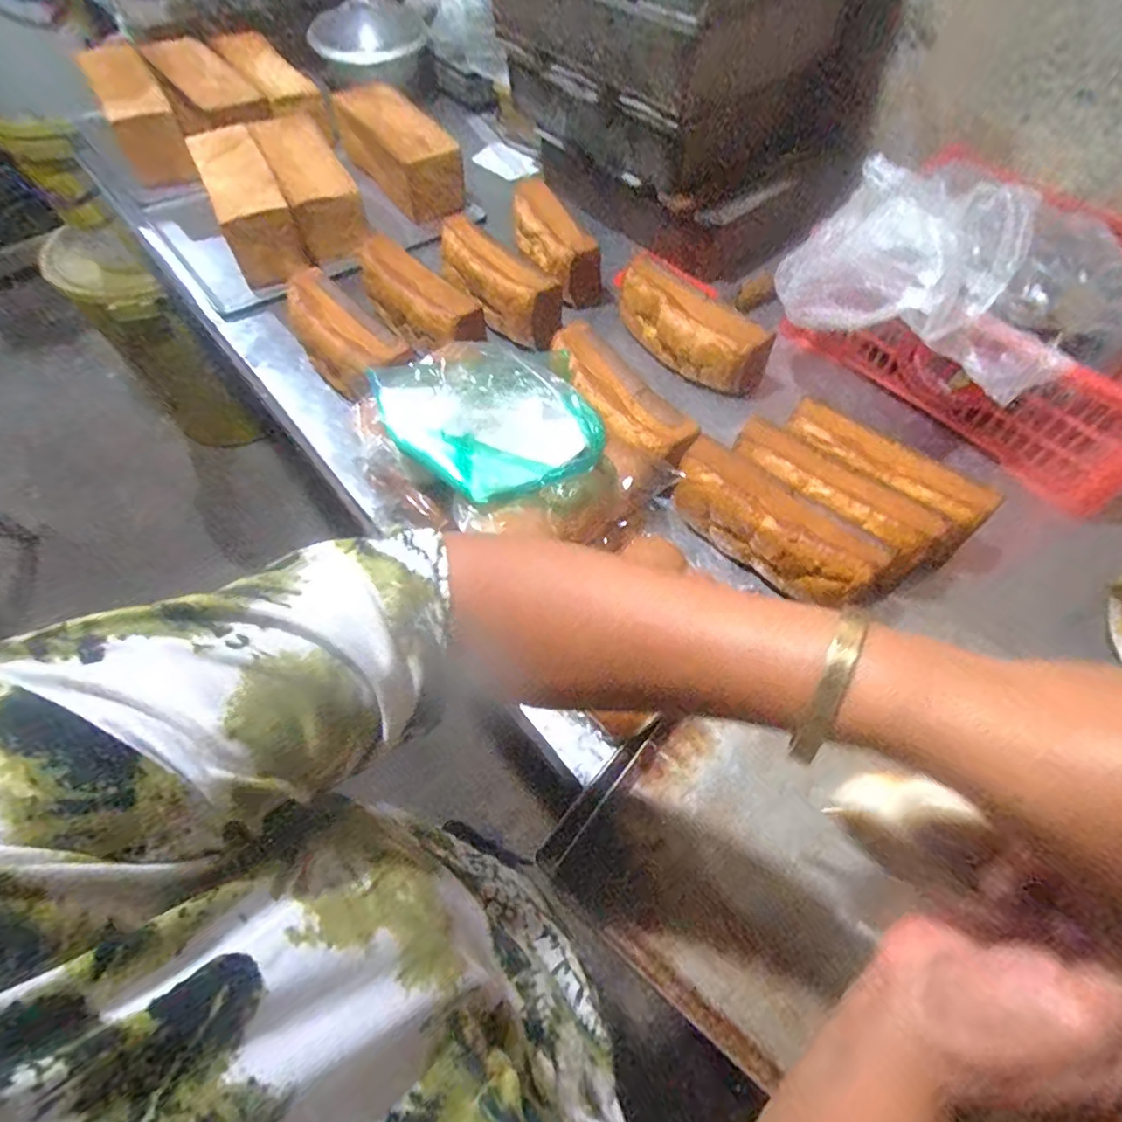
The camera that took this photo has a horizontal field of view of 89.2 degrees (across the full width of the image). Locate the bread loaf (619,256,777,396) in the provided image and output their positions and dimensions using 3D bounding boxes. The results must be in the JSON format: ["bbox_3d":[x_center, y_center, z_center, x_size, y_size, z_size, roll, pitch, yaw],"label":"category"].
[{"bbox_3d":[0.163,-0.301,0.739,0.219,0.078,0.066,37,66,19],"label":"bread loaf"}]

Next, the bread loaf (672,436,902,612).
[{"bbox_3d":[0.207,-0.037,0.570,0.068,0.075,0.217,-39,67,-21],"label":"bread loaf"}]

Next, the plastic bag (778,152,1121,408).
[{"bbox_3d":[0.450,-0.319,0.607,0.345,0.124,0.279,-25,63,-15],"label":"plastic bag"}]

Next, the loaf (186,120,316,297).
[{"bbox_3d":[-0.470,-0.532,0.856,0.096,0.118,0.249,-26,63,-15],"label":"loaf"}]

